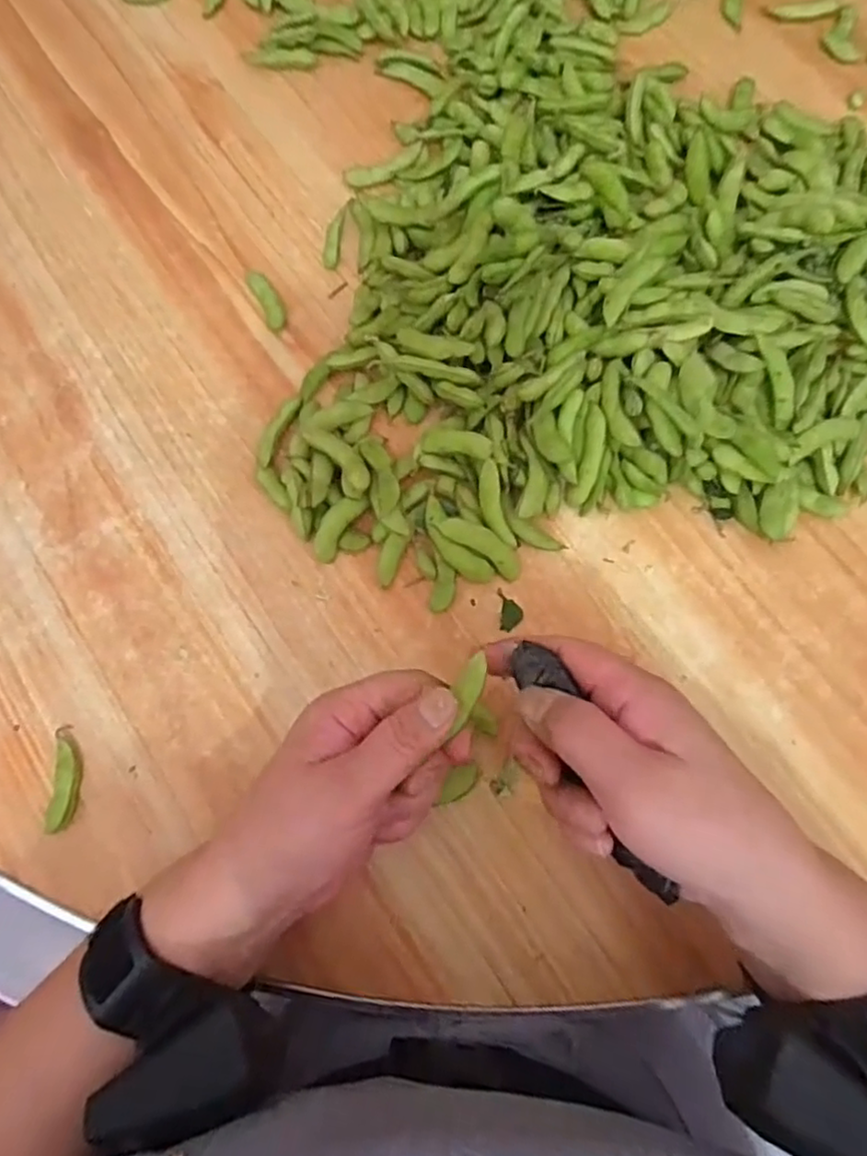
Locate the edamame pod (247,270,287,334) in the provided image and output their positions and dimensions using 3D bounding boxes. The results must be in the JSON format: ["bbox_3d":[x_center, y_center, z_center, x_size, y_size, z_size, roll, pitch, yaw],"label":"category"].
[{"bbox_3d":[-0.107,-0.180,0.417,0.015,0.007,0.050,-26,75,-7],"label":"edamame pod"}]

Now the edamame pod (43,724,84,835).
[{"bbox_3d":[-0.191,0.104,0.338,0.014,0.008,0.052,-4,74,0],"label":"edamame pod"}]

